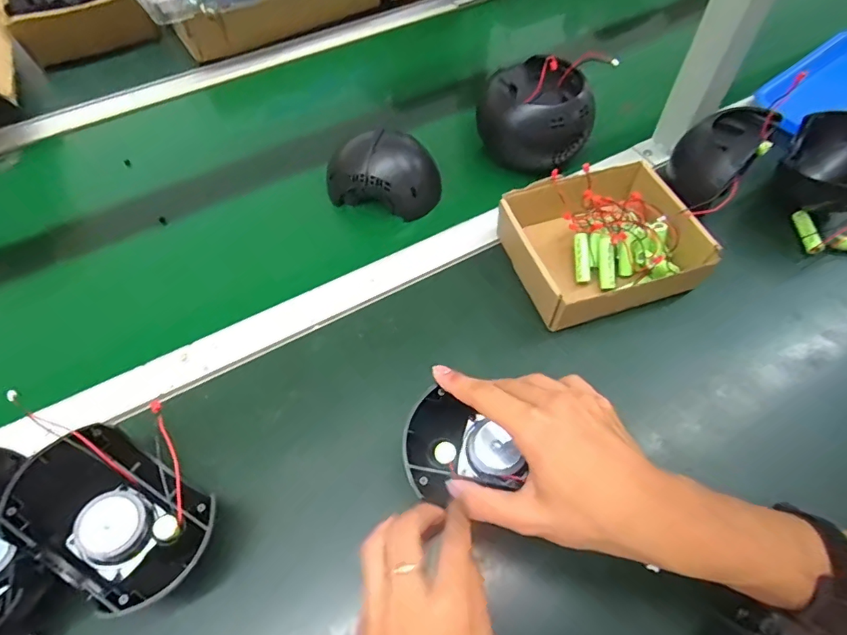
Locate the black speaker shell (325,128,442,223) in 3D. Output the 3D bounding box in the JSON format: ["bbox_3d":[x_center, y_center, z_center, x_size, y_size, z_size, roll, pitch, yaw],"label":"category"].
[{"bbox_3d":[-0.045,-0.164,0.558,0.124,0.055,0.077,8,59,6],"label":"black speaker shell"}]

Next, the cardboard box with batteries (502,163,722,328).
[{"bbox_3d":[0.176,-0.072,0.493,0.168,0.056,0.154,-14,59,-8],"label":"cardboard box with batteries"}]

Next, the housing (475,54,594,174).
[{"bbox_3d":[0.126,-0.234,0.571,0.125,0.116,0.084,9,59,6],"label":"housing"}]

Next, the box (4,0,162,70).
[{"bbox_3d":[-0.536,-0.483,0.767,0.171,0.068,0.227,-28,62,-16],"label":"box"}]

